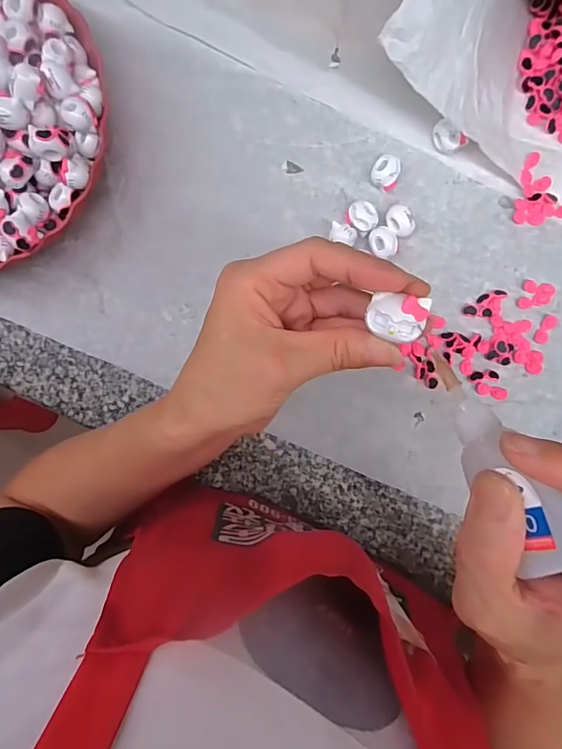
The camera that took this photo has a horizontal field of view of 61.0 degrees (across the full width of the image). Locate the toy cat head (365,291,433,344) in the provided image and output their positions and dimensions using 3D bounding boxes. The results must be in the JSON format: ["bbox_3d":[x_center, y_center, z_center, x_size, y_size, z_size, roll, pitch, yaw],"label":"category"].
[{"bbox_3d":[0.051,-0.024,0.206,0.024,0.008,0.019,12,92,3],"label":"toy cat head"}]

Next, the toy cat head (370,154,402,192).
[{"bbox_3d":[0.084,-0.162,0.384,0.022,0.018,0.024,8,92,3],"label":"toy cat head"}]

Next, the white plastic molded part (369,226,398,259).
[{"bbox_3d":[0.083,-0.106,0.386,0.024,0.021,0.021,39,93,2],"label":"white plastic molded part"}]

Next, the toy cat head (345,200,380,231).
[{"bbox_3d":[0.066,-0.127,0.386,0.022,0.019,0.024,0,91,4],"label":"toy cat head"}]

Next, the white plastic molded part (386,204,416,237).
[{"bbox_3d":[0.097,-0.122,0.383,0.025,0.022,0.023,9,92,3],"label":"white plastic molded part"}]

